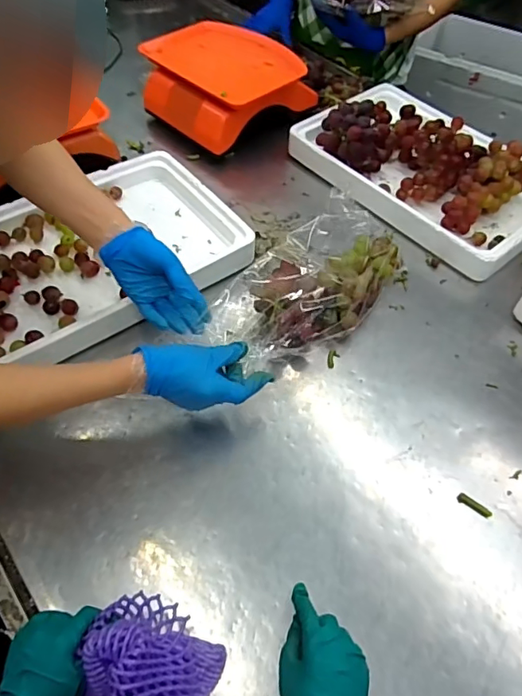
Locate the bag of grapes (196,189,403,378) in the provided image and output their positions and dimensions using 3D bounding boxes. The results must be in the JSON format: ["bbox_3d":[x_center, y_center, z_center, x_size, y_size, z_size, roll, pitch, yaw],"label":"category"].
[{"bbox_3d":[0.069,-0.099,0.734,0.185,0.102,0.295,28,57,16],"label":"bag of grapes"}]

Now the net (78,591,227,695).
[{"bbox_3d":[-0.098,0.293,0.462,0.117,0.094,0.110,5,52,2],"label":"net"}]

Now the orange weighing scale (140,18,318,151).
[{"bbox_3d":[-0.077,-0.553,1.035,0.300,0.101,0.294,35,60,21],"label":"orange weighing scale"}]

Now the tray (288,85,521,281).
[{"bbox_3d":[0.313,-0.355,0.936,0.339,0.099,0.477,-36,63,-25],"label":"tray"}]

